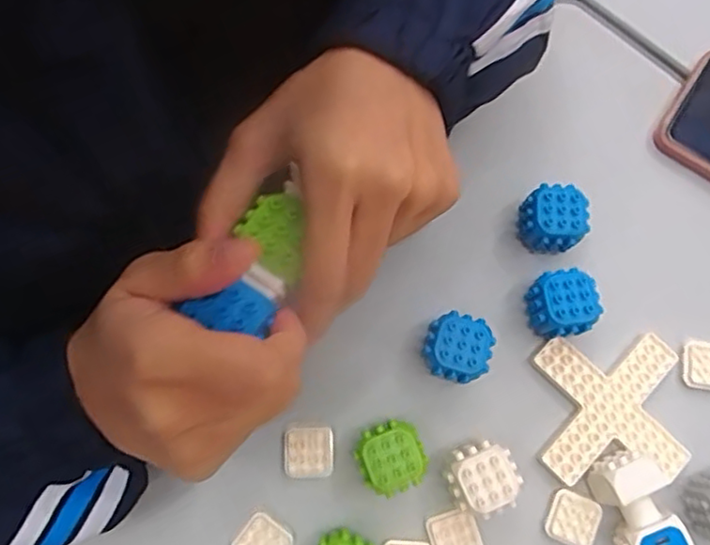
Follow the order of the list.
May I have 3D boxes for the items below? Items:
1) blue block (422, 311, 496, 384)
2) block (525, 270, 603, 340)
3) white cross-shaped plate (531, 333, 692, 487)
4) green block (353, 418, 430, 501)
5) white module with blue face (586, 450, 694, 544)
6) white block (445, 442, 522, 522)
[{"bbox_3d":[0.058,0.044,0.366,0.036,0.033,0.035,19,77,3],"label":"blue block"},{"bbox_3d":[0.121,0.020,0.373,0.036,0.035,0.036,-8,77,-3],"label":"block"},{"bbox_3d":[0.151,0.080,0.373,0.081,0.007,0.080,-2,77,-2],"label":"white cross-shaped plate"},{"bbox_3d":[0.019,0.103,0.351,0.035,0.033,0.036,-22,79,-6],"label":"green block"},{"bbox_3d":[0.158,0.135,0.346,0.033,0.027,0.069,-18,78,-5],"label":"white module with blue face"},{"bbox_3d":[0.070,0.115,0.350,0.035,0.033,0.035,-20,78,-6],"label":"white block"}]

